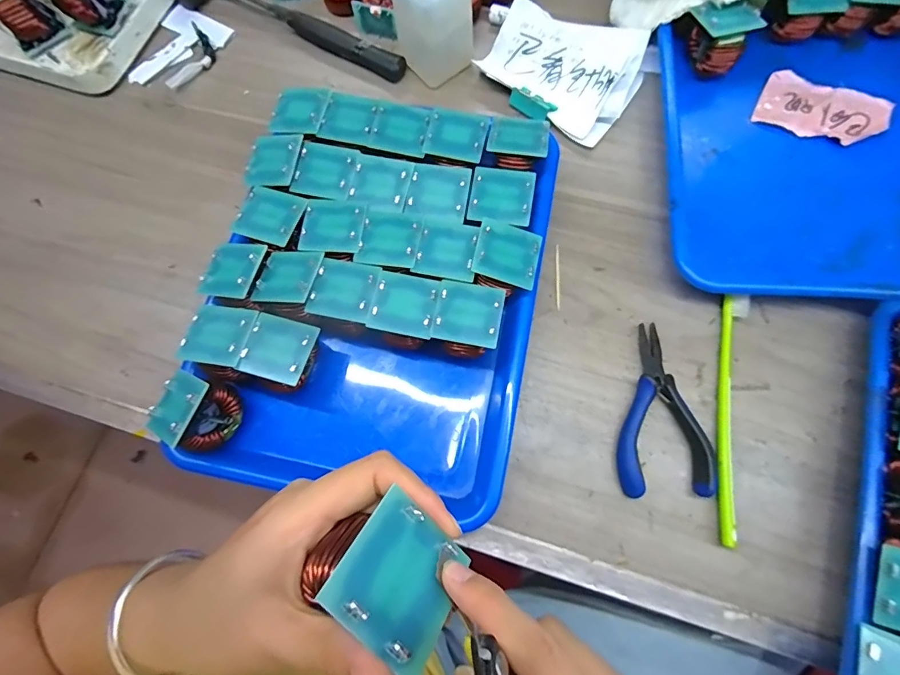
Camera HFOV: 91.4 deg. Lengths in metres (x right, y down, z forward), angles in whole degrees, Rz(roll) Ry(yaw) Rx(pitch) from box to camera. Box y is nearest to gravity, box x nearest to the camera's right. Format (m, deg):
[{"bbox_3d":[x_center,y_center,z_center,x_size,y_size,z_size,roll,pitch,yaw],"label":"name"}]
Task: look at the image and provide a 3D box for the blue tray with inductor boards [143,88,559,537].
[{"bbox_3d":[-0.061,-0.038,0.342,0.250,0.052,0.314,12,73,6],"label":"blue tray with inductor boards"}]

